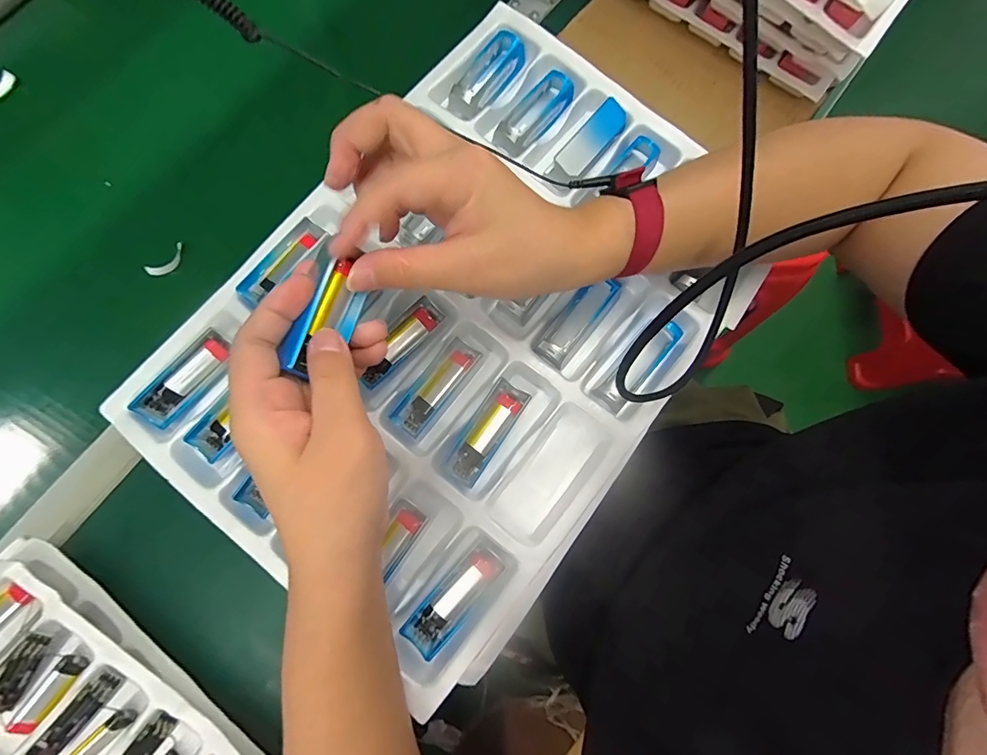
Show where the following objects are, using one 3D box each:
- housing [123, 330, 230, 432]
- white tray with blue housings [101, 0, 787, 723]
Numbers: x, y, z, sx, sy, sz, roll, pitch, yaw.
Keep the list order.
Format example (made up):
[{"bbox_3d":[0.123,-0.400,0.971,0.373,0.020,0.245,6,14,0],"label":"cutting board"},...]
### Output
[{"bbox_3d":[-0.225,0.000,0.342,0.022,0.022,0.076,37,80,6],"label":"housing"},{"bbox_3d":[-0.014,-0.049,0.356,0.316,0.035,0.448,39,80,6],"label":"white tray with blue housings"}]

